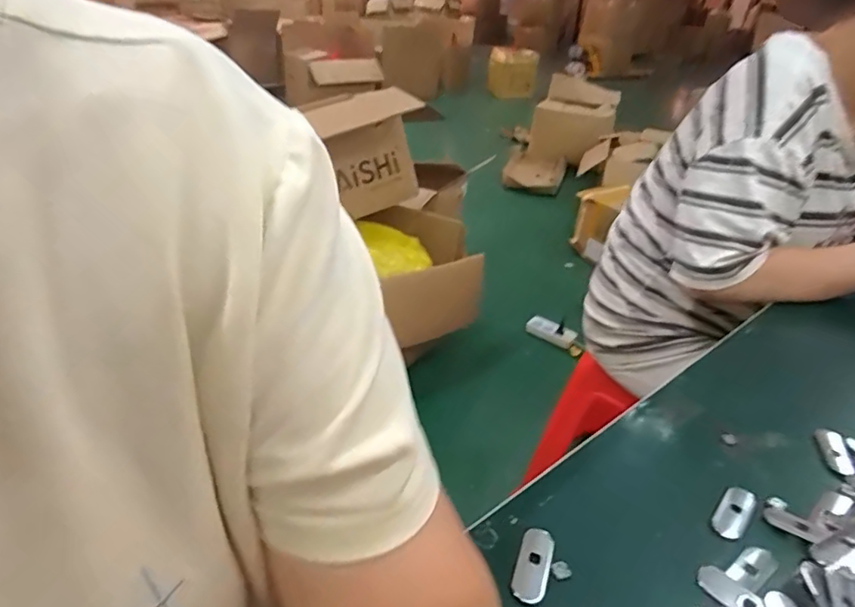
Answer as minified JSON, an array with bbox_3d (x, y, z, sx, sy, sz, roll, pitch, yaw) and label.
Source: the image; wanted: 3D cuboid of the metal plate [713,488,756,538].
[{"bbox_3d":[0.226,0.153,0.384,0.021,0.005,0.049,29,41,35],"label":"metal plate"}]

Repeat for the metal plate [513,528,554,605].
[{"bbox_3d":[0.069,0.169,0.337,0.020,0.004,0.052,13,34,16],"label":"metal plate"}]

